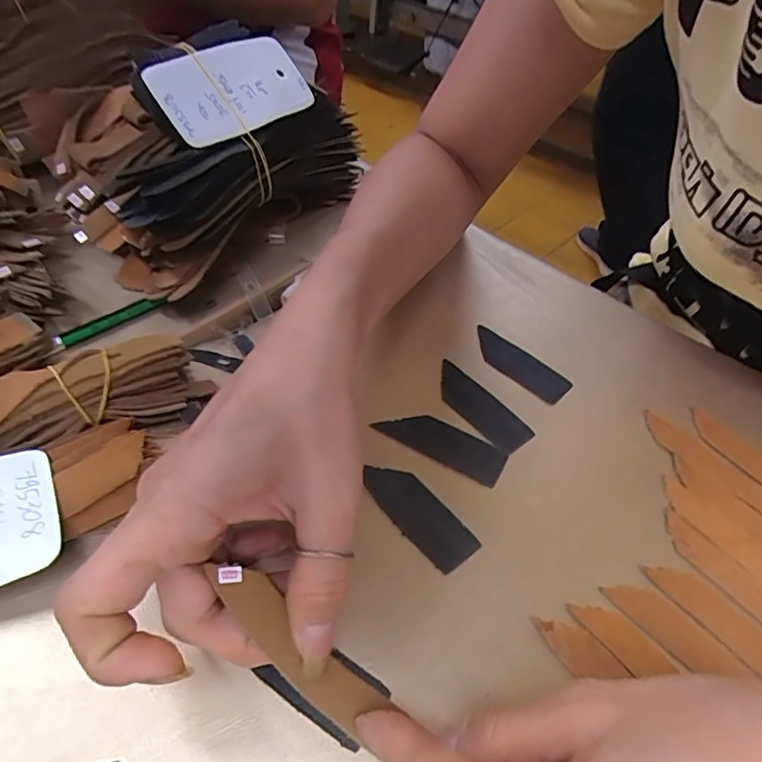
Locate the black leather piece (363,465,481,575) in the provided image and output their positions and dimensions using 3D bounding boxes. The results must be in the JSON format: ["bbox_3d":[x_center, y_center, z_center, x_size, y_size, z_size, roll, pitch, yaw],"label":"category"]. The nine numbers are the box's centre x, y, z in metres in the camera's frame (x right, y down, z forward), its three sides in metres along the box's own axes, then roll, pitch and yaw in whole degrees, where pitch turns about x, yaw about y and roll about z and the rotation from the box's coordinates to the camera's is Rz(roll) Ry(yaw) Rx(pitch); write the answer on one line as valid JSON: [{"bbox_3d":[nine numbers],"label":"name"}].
[{"bbox_3d":[0.016,0.058,0.244,0.024,0.004,0.059,-29,55,-29],"label":"black leather piece"}]

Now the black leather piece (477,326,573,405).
[{"bbox_3d":[0.079,-0.010,0.314,0.063,0.004,0.022,37,54,26],"label":"black leather piece"}]

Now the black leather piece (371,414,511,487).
[{"bbox_3d":[0.030,0.031,0.270,0.063,0.004,0.024,23,49,16],"label":"black leather piece"}]

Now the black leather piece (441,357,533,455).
[{"bbox_3d":[0.051,0.012,0.289,0.025,0.004,0.063,-28,55,-28],"label":"black leather piece"}]

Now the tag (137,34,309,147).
[{"bbox_3d":[-0.091,-0.183,0.334,0.056,0.012,0.097,51,57,-6],"label":"tag"}]

